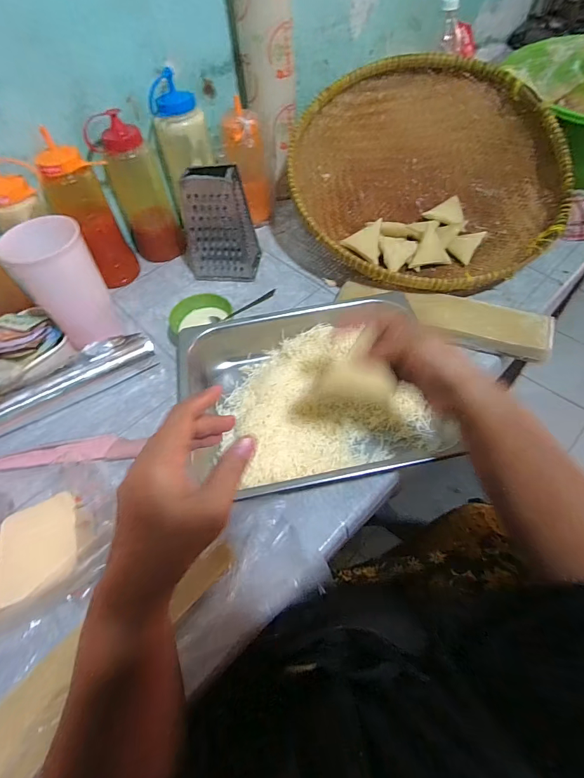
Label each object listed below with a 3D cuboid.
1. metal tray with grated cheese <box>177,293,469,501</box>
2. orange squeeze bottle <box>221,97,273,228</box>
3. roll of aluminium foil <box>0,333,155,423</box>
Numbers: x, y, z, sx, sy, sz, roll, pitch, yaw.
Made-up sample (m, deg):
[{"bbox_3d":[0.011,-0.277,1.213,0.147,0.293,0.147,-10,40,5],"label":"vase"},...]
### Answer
[{"bbox_3d":[0.023,-0.006,0.490,0.312,0.049,0.251,-12,55,-5],"label":"metal tray with grated cheese"},{"bbox_3d":[-0.077,-0.387,0.684,0.075,0.178,0.058,-3,55,1],"label":"orange squeeze bottle"},{"bbox_3d":[-0.335,0.005,0.519,0.303,0.047,0.051,-29,58,-16],"label":"roll of aluminium foil"}]

